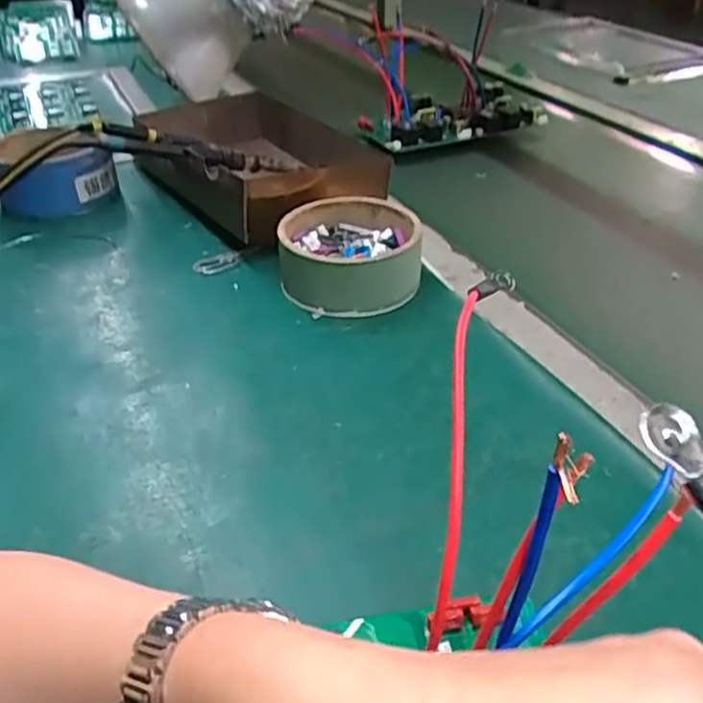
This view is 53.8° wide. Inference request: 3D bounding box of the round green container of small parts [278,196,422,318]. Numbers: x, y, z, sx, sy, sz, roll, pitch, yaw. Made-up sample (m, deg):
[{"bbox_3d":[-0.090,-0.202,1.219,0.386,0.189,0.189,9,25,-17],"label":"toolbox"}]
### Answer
[{"bbox_3d":[-0.001,-0.084,0.606,0.118,0.056,0.123,0,35,0],"label":"round green container of small parts"}]

